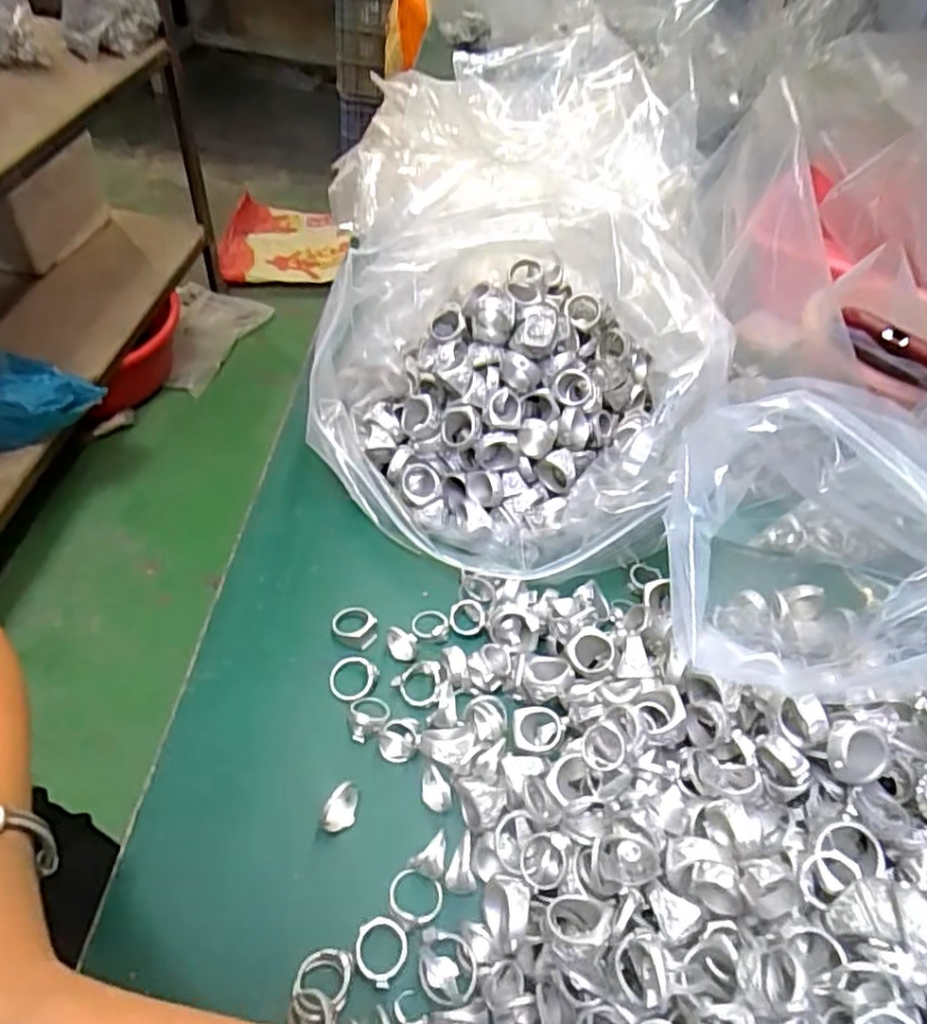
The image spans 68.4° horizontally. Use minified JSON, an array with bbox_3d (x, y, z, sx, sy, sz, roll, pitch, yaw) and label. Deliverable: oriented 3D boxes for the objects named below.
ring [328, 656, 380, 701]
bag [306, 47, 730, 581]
[{"bbox_3d":[-0.059,0.088,0.366,0.025,0.008,0.025,4,49,-4],"label":"ring"},{"bbox_3d":[0.029,-0.096,0.436,0.233,0.172,0.222,17,50,7],"label":"bag"}]

